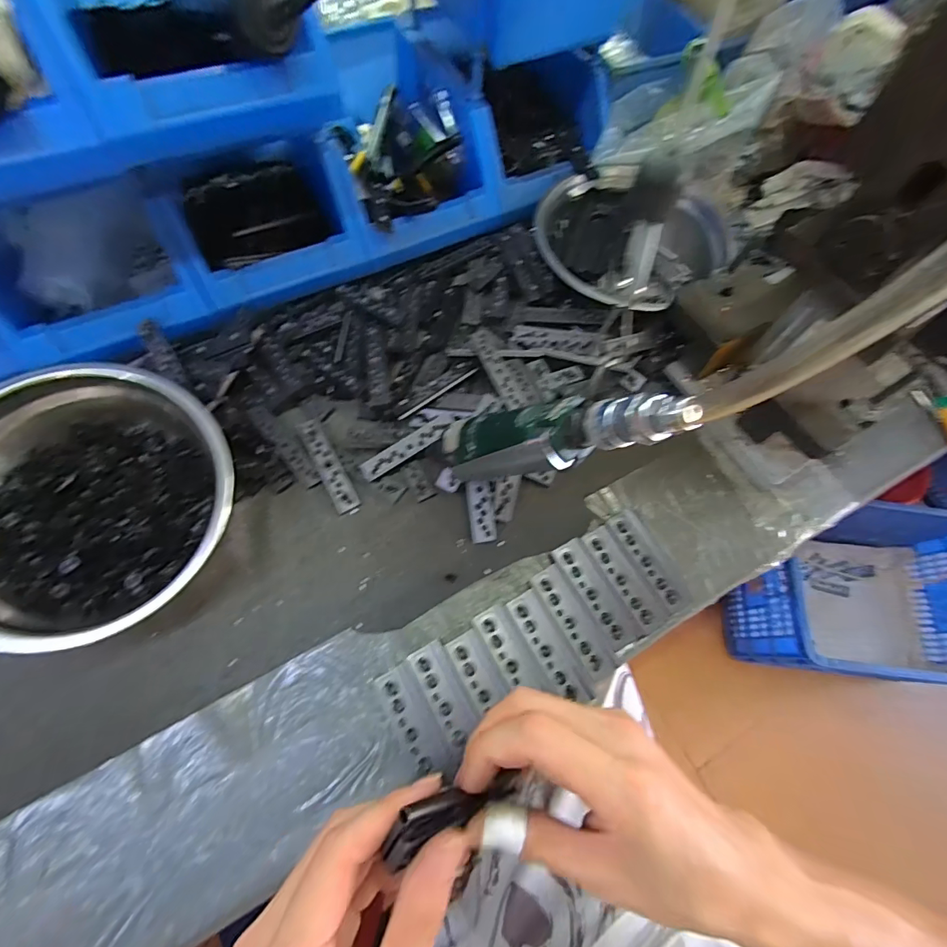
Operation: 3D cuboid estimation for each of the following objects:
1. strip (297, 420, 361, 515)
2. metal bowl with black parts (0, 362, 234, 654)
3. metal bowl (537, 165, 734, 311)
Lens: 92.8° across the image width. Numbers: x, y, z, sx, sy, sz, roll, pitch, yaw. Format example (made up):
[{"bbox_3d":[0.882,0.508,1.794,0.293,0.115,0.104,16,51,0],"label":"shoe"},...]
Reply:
[{"bbox_3d":[-0.127,-0.008,0.394,0.020,0.004,0.091,-26,77,-15],"label":"strip"},{"bbox_3d":[-0.271,0.025,0.330,0.184,0.084,0.173,2,68,-5],"label":"metal bowl with black parts"},{"bbox_3d":[0.158,-0.251,0.479,0.178,0.047,0.167,2,68,-5],"label":"metal bowl"}]

